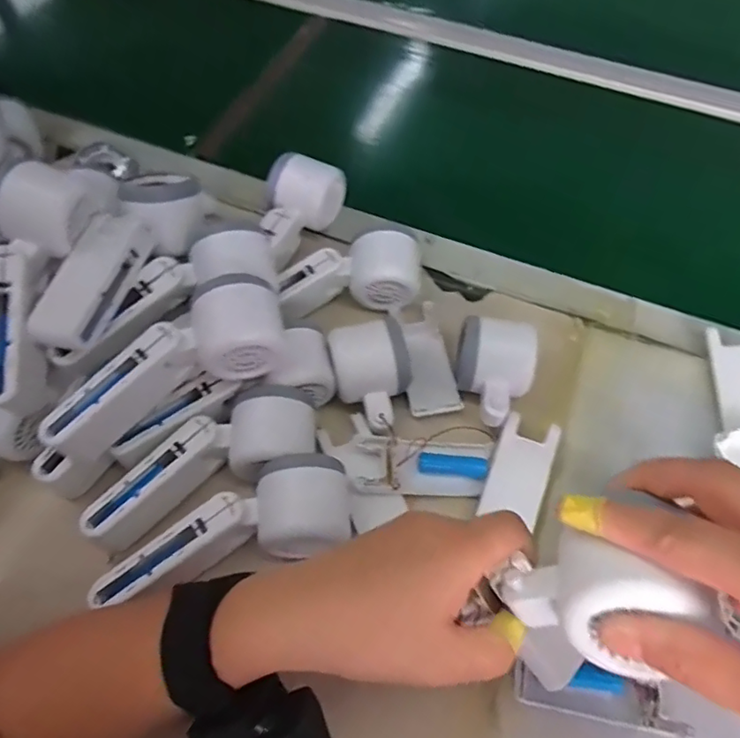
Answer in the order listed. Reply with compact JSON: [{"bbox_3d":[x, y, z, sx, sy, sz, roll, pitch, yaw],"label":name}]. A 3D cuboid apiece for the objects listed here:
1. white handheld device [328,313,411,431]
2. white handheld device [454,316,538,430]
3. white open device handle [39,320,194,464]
[{"bbox_3d":[0.002,0.005,0.418,0.057,0.046,0.074,-14,61,-9],"label":"white handheld device"},{"bbox_3d":[0.092,0.004,0.430,0.058,0.050,0.076,15,61,8],"label":"white handheld device"},{"bbox_3d":[-0.155,0.013,0.363,0.024,0.046,0.101,39,79,19],"label":"white open device handle"}]

